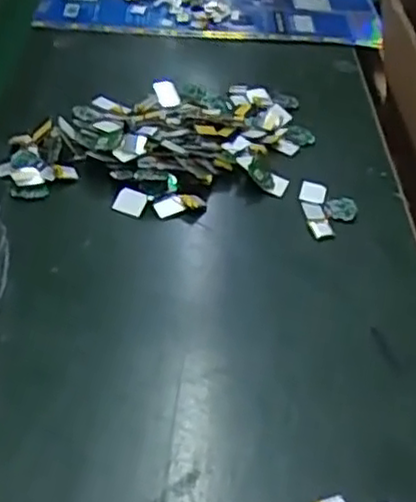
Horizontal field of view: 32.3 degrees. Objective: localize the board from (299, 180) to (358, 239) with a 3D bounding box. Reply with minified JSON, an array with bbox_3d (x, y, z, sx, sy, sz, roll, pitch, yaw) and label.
[{"bbox_3d":[0.090,-0.030,0.527,0.039,0.006,0.059,0,41,-4],"label":"board"}]

